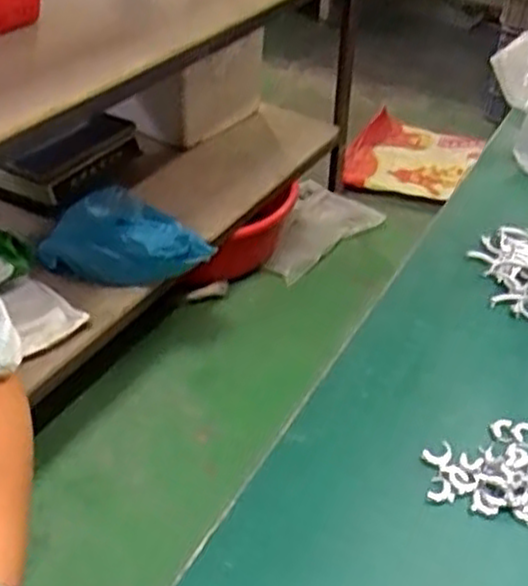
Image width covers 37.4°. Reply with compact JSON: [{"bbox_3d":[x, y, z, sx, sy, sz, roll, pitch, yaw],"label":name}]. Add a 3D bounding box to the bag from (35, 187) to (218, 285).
[{"bbox_3d":[-0.234,-0.087,1.336,0.277,0.108,0.128,15,39,16],"label":"bag"}]

